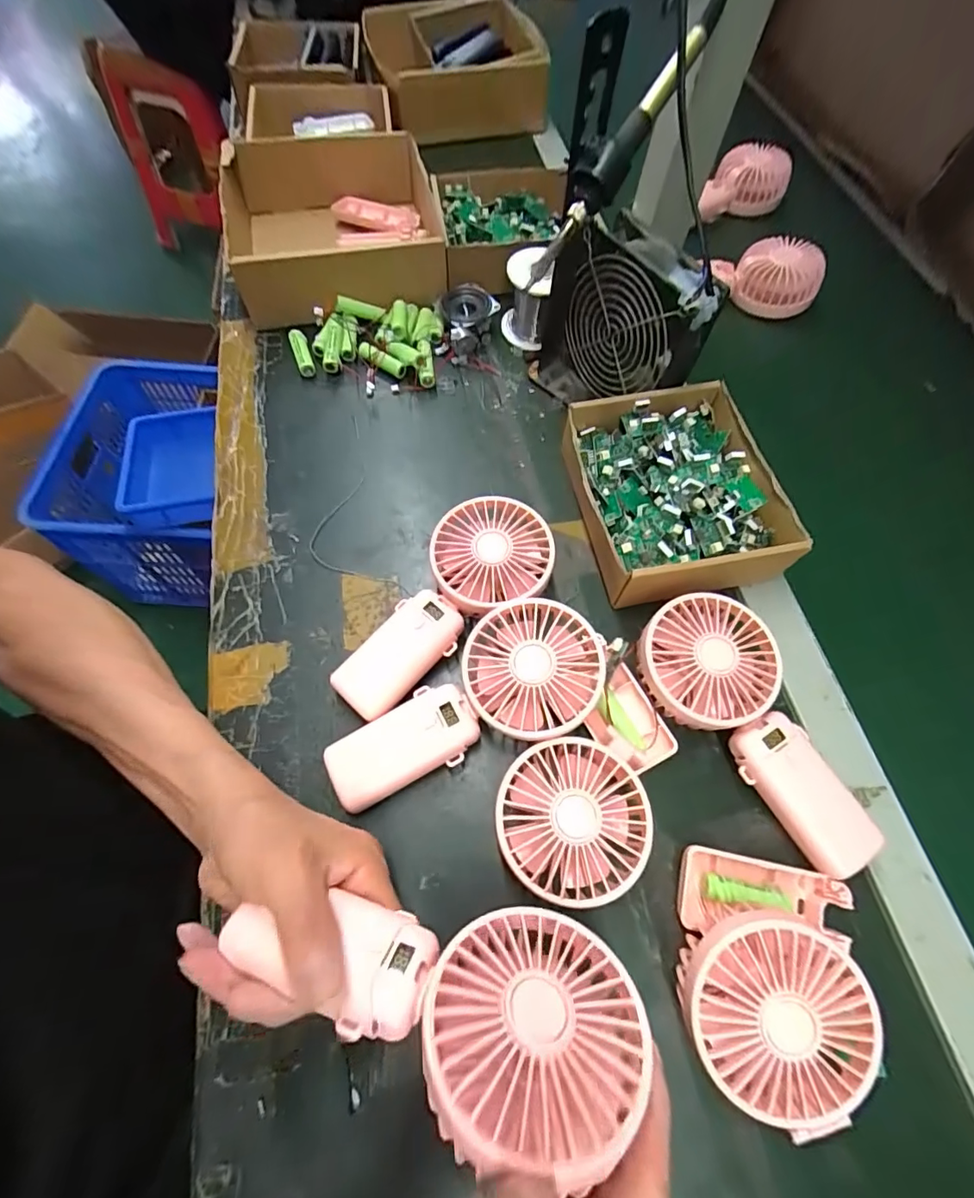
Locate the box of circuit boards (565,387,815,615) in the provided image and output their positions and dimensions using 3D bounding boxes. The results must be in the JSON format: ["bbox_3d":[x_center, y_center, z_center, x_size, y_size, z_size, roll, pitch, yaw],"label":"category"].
[{"bbox_3d":[0.146,-0.081,0.407,0.152,0.053,0.177,-12,65,-6],"label":"box of circuit boards"}]

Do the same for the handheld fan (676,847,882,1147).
[{"bbox_3d":[0.149,0.199,0.268,0.090,0.053,0.113,19,65,8],"label":"handheld fan"}]

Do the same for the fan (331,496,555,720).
[{"bbox_3d":[-0.024,0.009,0.359,0.087,0.045,0.180,31,68,13],"label":"fan"}]

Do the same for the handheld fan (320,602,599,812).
[{"bbox_3d":[-0.011,0.078,0.322,0.177,0.053,0.088,-35,70,-16],"label":"handheld fan"}]

